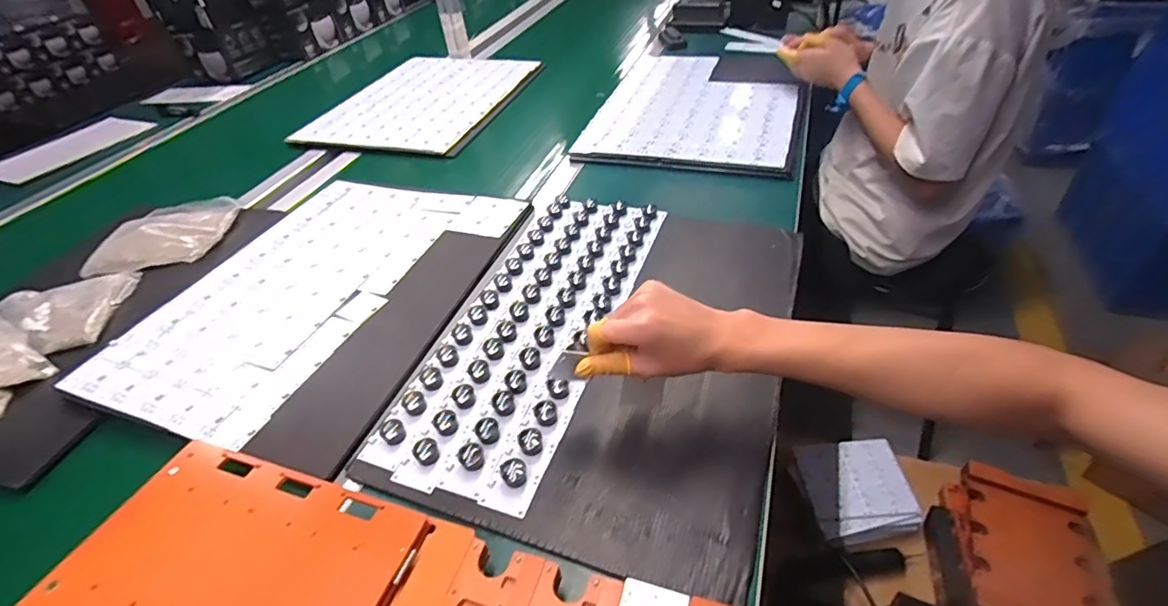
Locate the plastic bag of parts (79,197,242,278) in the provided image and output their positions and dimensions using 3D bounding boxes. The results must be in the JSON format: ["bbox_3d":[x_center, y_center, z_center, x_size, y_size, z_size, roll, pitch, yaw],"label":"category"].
[{"bbox_3d":[-0.644,-0.106,0.835,0.176,0.033,0.166,-9,41,-2],"label":"plastic bag of parts"}]

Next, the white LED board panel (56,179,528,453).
[{"bbox_3d":[-0.344,-0.028,0.711,0.325,0.012,0.468,12,45,21],"label":"white LED board panel"}]

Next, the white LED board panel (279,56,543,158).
[{"bbox_3d":[-0.347,-0.444,1.196,0.380,0.026,0.463,7,43,16],"label":"white LED board panel"}]

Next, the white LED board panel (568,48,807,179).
[{"bbox_3d":[0.220,-0.389,1.037,0.370,0.028,0.503,10,44,18],"label":"white LED board panel"}]

